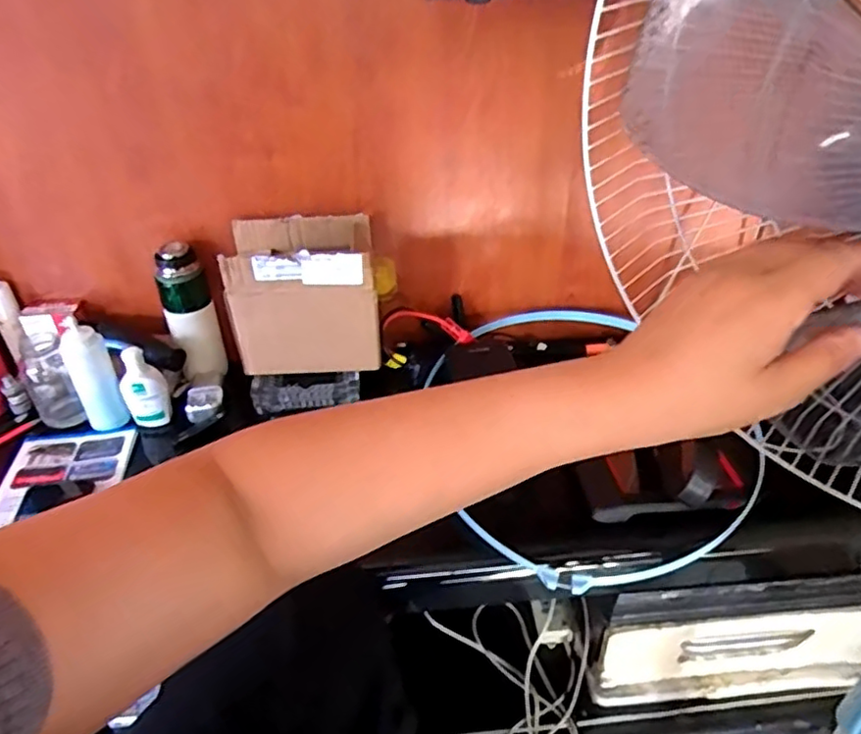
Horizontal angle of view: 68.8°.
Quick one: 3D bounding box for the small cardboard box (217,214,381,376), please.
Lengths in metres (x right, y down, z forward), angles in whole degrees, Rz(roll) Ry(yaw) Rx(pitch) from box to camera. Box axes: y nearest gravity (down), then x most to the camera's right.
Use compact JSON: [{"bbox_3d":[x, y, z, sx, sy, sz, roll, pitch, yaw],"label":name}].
[{"bbox_3d":[-0.169,-0.103,0.859,0.194,0.161,0.112,-1,35,1],"label":"small cardboard box"}]

